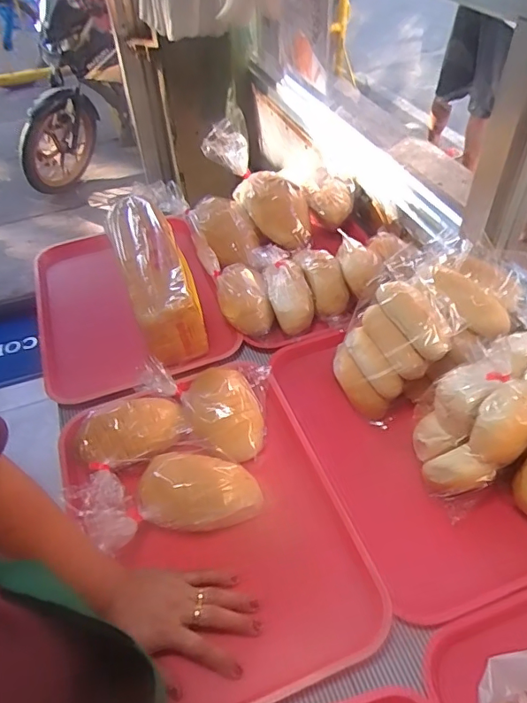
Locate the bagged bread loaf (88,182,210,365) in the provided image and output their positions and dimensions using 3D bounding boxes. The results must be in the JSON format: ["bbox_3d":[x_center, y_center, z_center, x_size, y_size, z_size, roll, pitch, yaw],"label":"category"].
[{"bbox_3d":[-0.181,-0.126,0.829,0.096,0.110,0.307,-18,48,-13],"label":"bagged bread loaf"}]

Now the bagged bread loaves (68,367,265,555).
[{"bbox_3d":[-0.114,0.123,0.632,0.239,0.078,0.207,-14,47,-10],"label":"bagged bread loaves"}]

